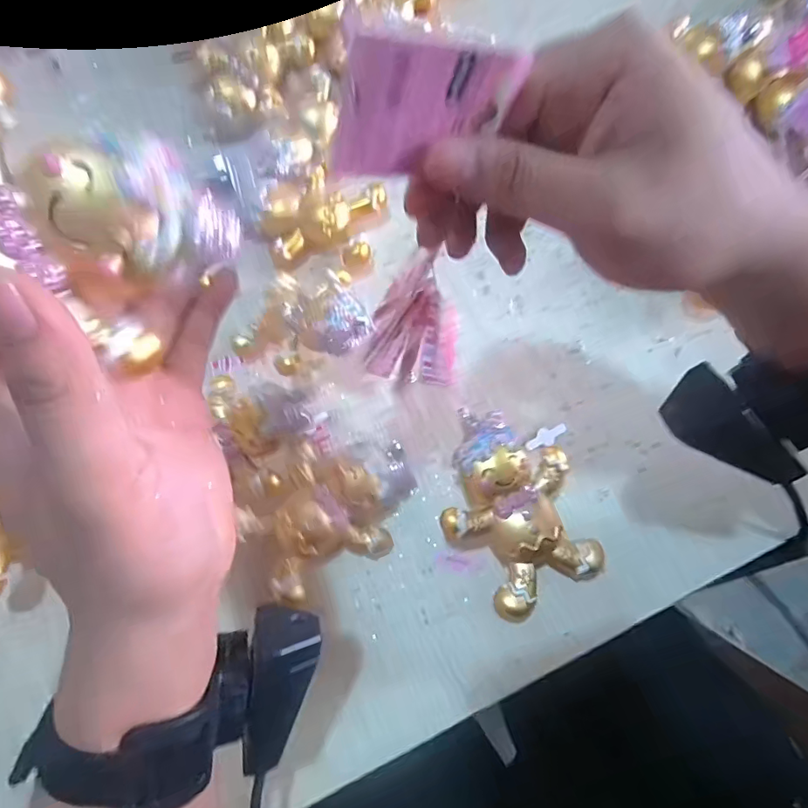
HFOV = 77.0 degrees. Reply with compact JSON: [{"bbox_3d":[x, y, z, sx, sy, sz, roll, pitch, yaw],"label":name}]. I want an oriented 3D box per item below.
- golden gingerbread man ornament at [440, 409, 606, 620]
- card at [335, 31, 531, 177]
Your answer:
[{"bbox_3d":[0.066,0.064,0.315,0.083,0.045,0.115,-19,71,-3],"label":"golden gingerbread man ornament"},{"bbox_3d":[0.008,-0.092,0.162,0.058,0.040,0.005,-11,61,-22],"label":"card"}]

